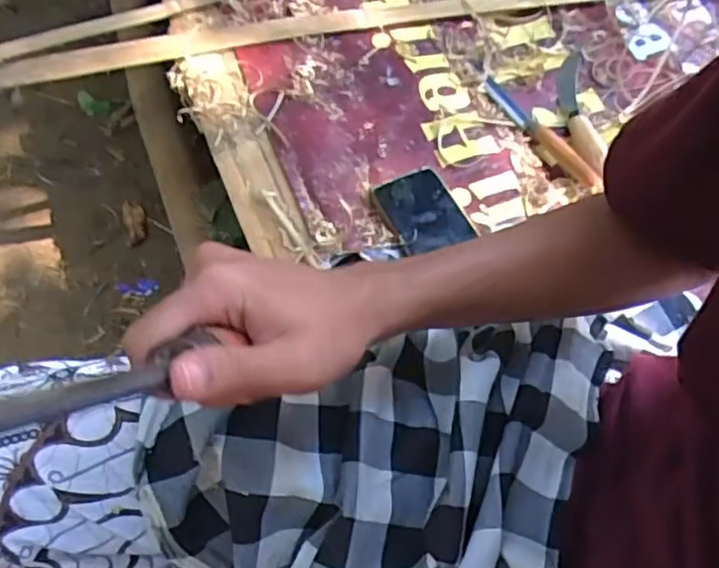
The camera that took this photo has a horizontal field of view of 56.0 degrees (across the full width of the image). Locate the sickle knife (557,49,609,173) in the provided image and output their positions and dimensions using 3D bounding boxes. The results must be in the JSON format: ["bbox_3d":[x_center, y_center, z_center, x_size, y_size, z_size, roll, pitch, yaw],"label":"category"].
[{"bbox_3d":[0.248,-0.198,0.760,0.035,0.014,0.184,1,60,-4],"label":"sickle knife"}]

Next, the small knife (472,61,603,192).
[{"bbox_3d":[0.192,-0.177,0.743,0.027,0.016,0.205,-30,67,-19],"label":"small knife"}]

